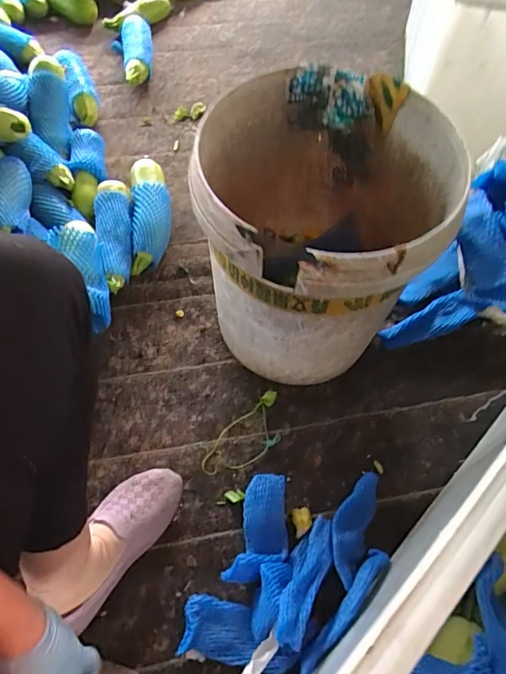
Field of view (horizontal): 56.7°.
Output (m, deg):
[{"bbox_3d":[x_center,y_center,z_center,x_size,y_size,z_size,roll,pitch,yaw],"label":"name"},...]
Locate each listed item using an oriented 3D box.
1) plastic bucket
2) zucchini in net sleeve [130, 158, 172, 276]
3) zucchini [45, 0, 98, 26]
[{"bbox_3d":[0.077,-0.130,0.655,0.286,0.327,0.298,2,60,-3],"label":"plastic bucket"},{"bbox_3d":[-0.193,-0.235,0.894,0.074,0.069,0.256,-4,61,-6],"label":"zucchini in net sleeve"},{"bbox_3d":[-0.491,-0.890,1.239,0.177,0.073,0.053,26,62,11],"label":"zucchini"}]

